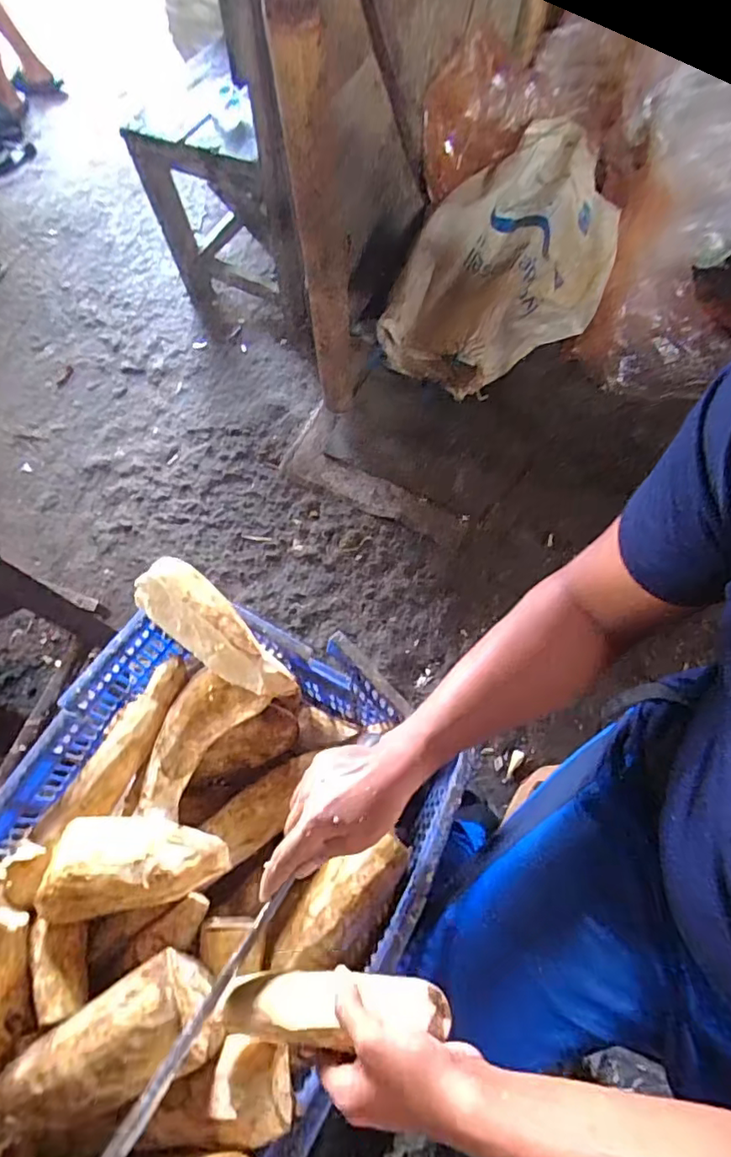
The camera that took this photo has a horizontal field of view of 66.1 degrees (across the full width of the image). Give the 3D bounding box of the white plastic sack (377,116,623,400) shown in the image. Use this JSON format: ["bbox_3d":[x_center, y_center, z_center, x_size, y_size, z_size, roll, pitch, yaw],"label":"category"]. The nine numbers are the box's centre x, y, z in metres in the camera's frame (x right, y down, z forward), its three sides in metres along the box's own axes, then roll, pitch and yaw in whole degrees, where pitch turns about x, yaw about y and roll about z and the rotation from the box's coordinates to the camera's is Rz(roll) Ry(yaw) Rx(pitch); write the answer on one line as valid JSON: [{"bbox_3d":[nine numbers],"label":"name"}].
[{"bbox_3d":[0.338,-0.714,1.302,0.378,0.280,0.649,31,69,16],"label":"white plastic sack"}]

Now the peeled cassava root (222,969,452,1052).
[{"bbox_3d":[-0.029,0.344,0.454,0.189,0.040,0.044,-10,69,12],"label":"peeled cassava root"}]

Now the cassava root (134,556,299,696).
[{"bbox_3d":[-0.166,0.062,0.629,0.205,0.076,0.070,41,73,0],"label":"cassava root"}]

